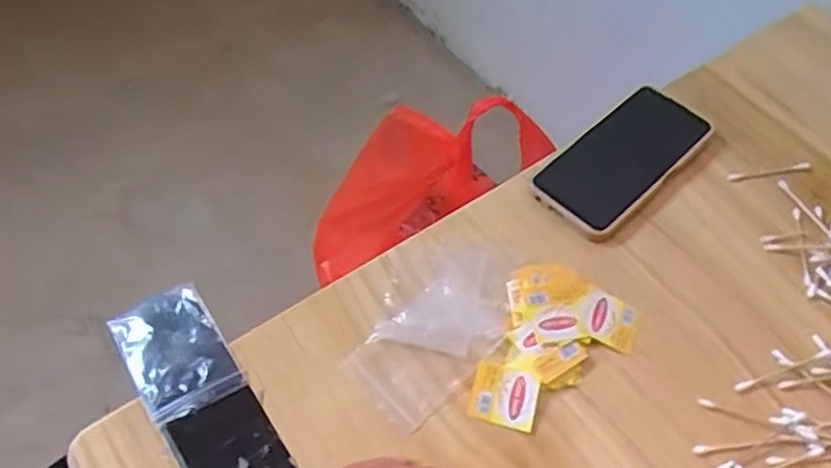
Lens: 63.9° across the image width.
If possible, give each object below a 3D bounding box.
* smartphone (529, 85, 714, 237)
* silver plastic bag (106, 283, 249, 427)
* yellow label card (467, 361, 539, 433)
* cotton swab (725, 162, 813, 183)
[{"bbox_3d":[0.173,-0.065,0.552,0.157,0.013,0.076,-39,64,-24],"label":"smartphone"},{"bbox_3d":[-0.167,0.082,0.461,0.066,0.010,0.094,-28,59,-18],"label":"silver plastic bag"},{"bbox_3d":[0.059,0.108,0.444,0.043,0.004,0.038,13,69,7],"label":"yellow label card"},{"bbox_3d":[0.288,-0.051,0.542,0.066,0.007,0.008,-6,55,-4],"label":"cotton swab"}]

